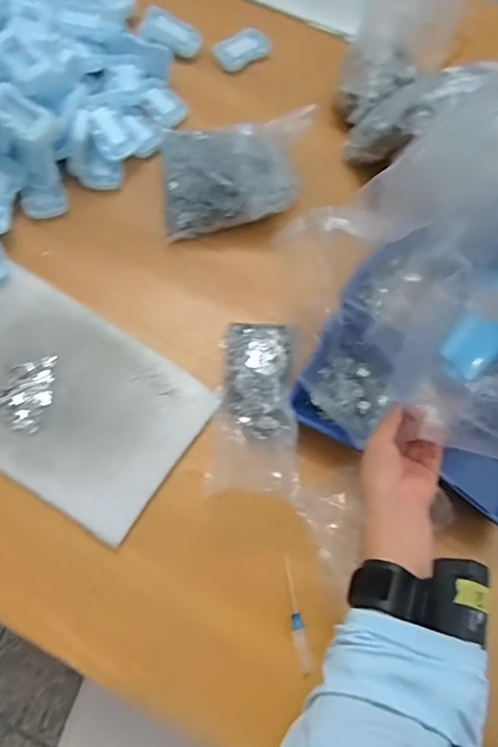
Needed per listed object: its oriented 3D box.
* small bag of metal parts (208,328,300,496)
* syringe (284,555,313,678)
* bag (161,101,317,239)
[{"bbox_3d":[0.008,0.034,0.534,0.089,0.044,0.212,3,56,-2],"label":"small bag of metal parts"},{"bbox_3d":[0.048,0.245,0.489,0.014,0.010,0.110,-9,71,-6],"label":"syringe"},{"bbox_3d":[-0.014,-0.278,0.643,0.217,0.077,0.155,-11,71,-6],"label":"bag"}]

